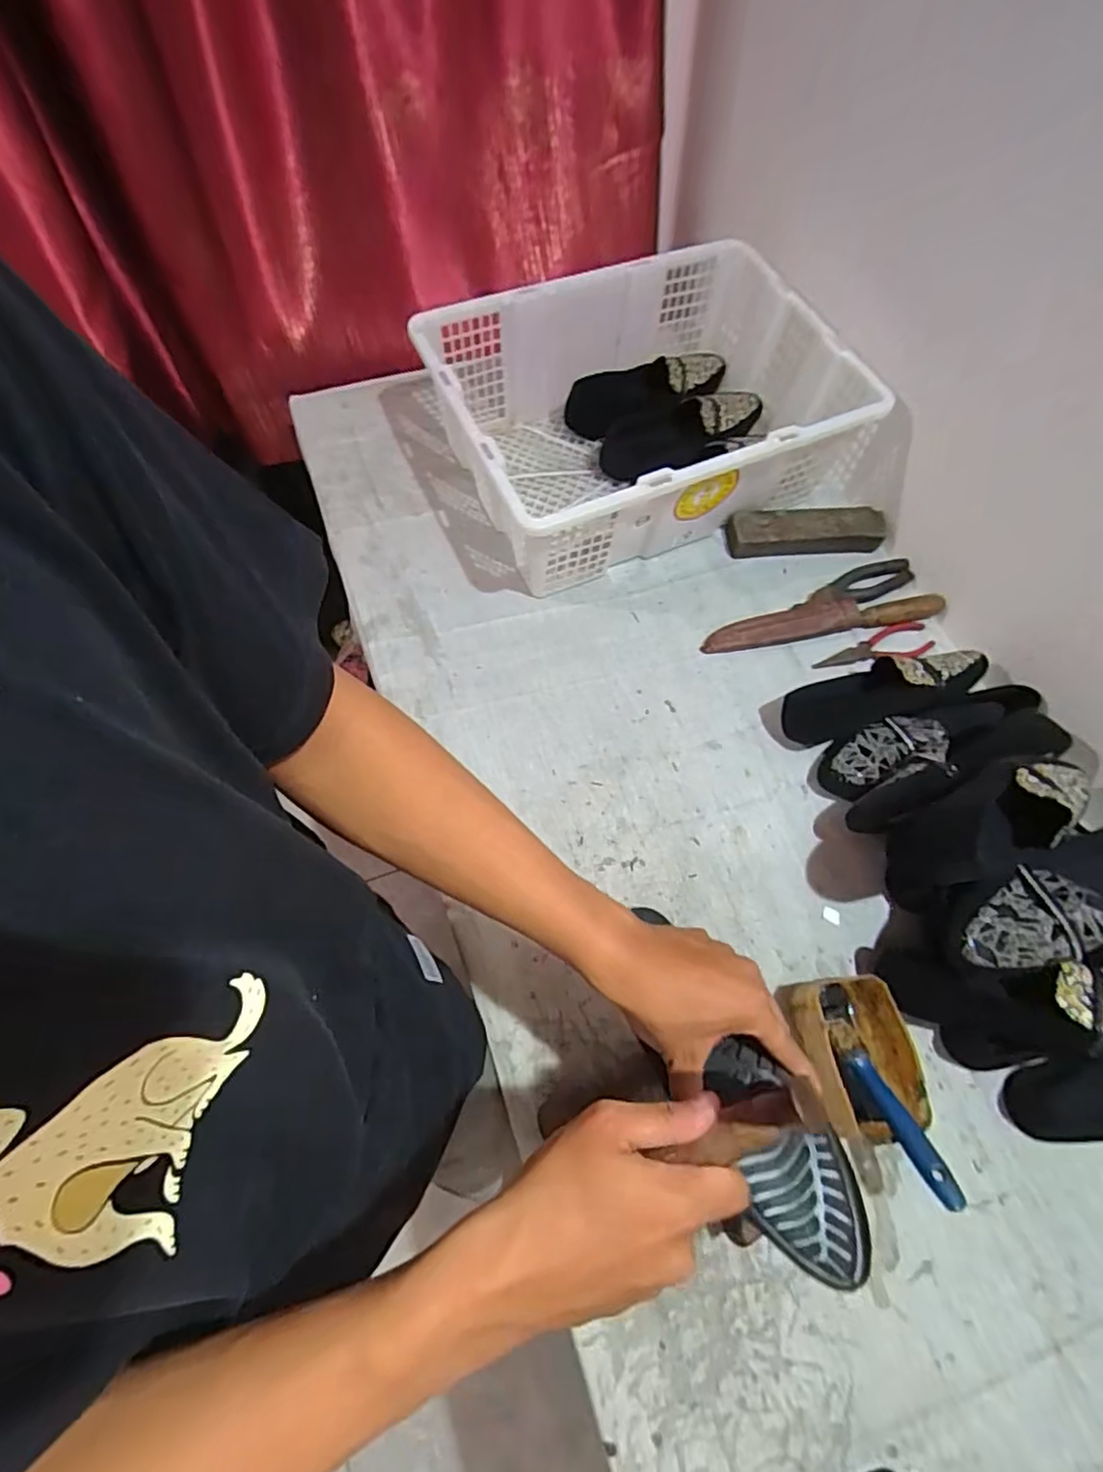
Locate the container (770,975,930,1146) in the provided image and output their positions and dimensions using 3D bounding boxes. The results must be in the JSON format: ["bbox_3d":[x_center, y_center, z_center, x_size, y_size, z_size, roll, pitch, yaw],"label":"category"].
[{"bbox_3d":[0.263,0.281,0.552,0.093,0.060,0.124,-11,67,-6],"label":"container"}]

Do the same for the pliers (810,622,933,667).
[{"bbox_3d":[0.395,-0.109,0.769,0.150,0.014,0.040,-10,67,-6],"label":"pliers"}]

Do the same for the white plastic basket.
[{"bbox_3d":[0.115,-0.420,0.810,0.485,0.175,0.382,-22,69,-11],"label":"white plastic basket"}]

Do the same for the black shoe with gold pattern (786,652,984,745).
[{"bbox_3d":[0.370,-0.048,0.703,0.235,0.073,0.072,-14,68,-8],"label":"black shoe with gold pattern"}]

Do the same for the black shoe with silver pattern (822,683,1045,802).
[{"bbox_3d":[0.411,0.001,0.676,0.252,0.085,0.072,-18,68,-9],"label":"black shoe with silver pattern"}]

